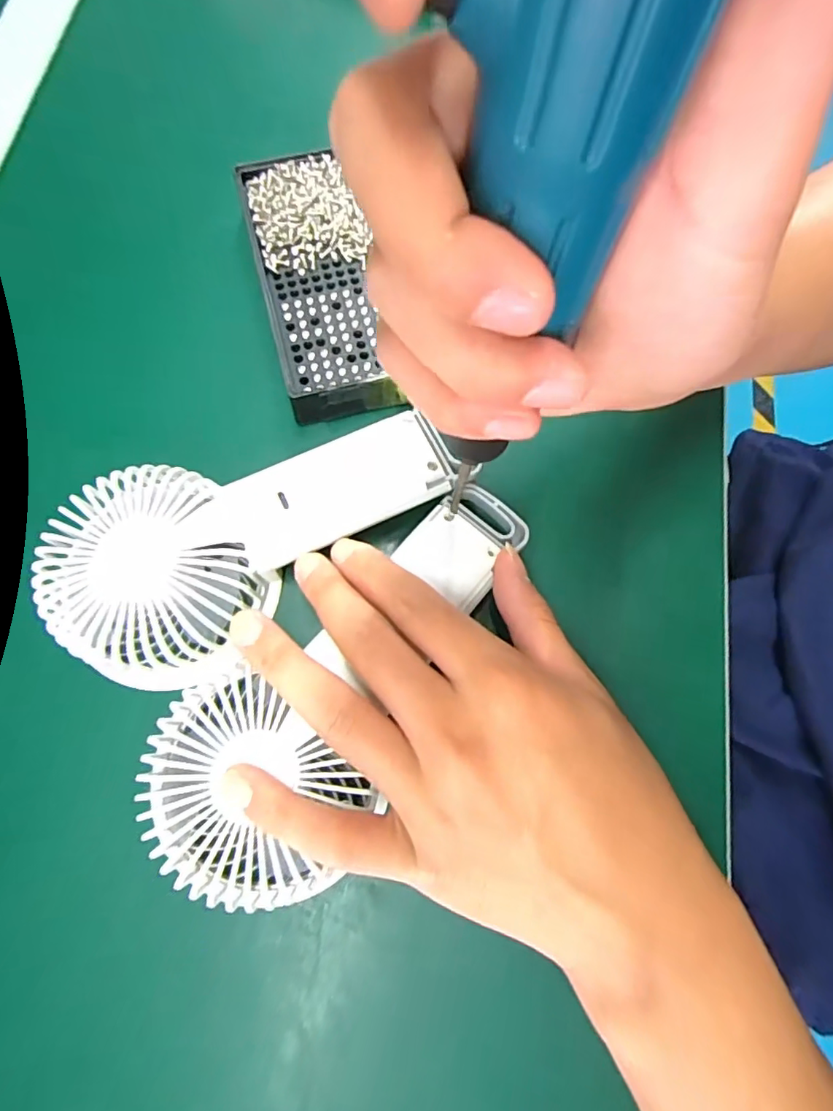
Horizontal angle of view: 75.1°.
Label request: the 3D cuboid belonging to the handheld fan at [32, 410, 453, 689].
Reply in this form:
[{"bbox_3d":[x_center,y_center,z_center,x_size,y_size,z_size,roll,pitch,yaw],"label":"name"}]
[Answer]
[{"bbox_3d":[-0.062,-0.011,0.224,0.163,0.027,0.085,-27,77,-19],"label":"handheld fan"}]

